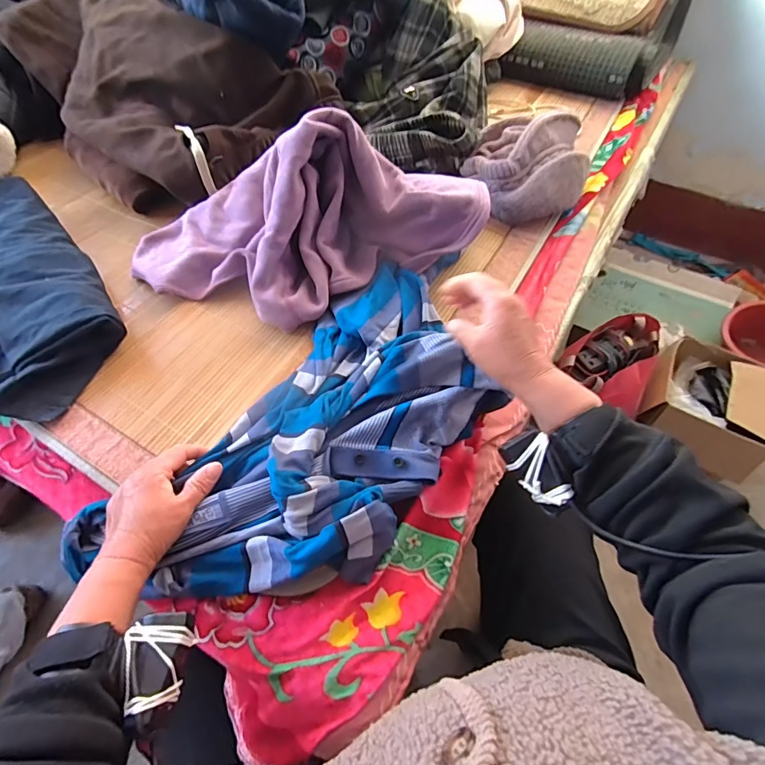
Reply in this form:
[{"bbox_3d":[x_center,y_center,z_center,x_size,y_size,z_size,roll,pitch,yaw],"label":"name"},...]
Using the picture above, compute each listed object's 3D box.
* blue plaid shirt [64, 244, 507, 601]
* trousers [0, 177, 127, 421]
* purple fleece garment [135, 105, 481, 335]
[{"bbox_3d":[-0.058,0.046,0.451,0.237,0.068,0.439,35,62,21],"label":"blue plaid shirt"},{"bbox_3d":[-0.469,-0.134,0.570,0.174,0.051,0.415,-39,64,-24],"label":"trousers"},{"bbox_3d":[-0.102,-0.224,0.560,0.408,0.159,0.244,-22,59,-15],"label":"purple fleece garment"}]

